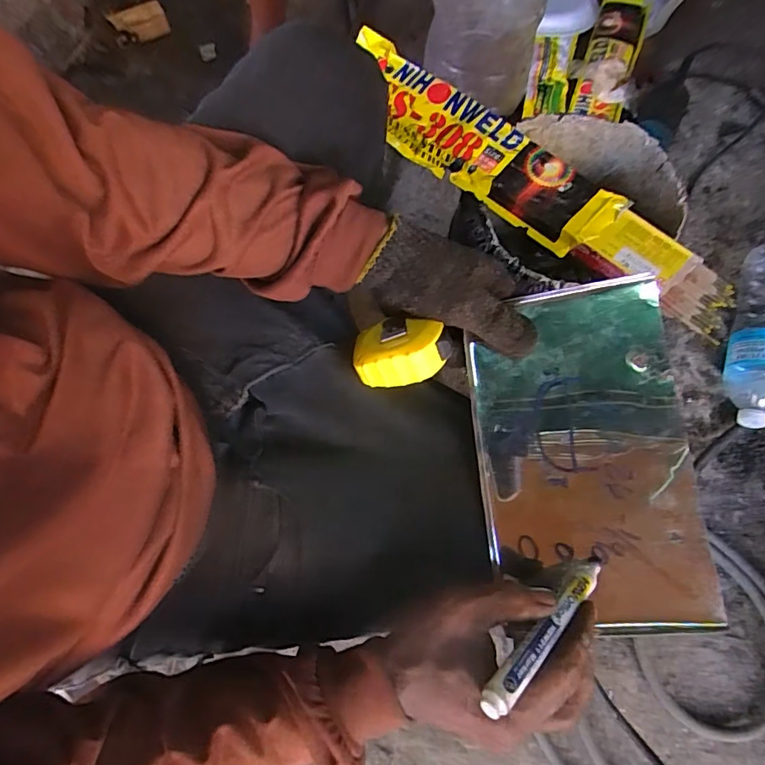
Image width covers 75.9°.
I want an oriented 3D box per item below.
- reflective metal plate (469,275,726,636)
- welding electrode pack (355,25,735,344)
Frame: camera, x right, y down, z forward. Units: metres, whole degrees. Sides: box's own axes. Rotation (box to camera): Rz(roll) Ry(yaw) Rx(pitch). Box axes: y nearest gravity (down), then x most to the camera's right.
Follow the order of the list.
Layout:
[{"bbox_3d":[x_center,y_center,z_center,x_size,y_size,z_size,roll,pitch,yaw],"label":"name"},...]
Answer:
[{"bbox_3d":[0.140,0.051,0.345,0.137,0.013,0.230,-8,80,13],"label":"reflective metal plate"},{"bbox_3d":[0.113,-0.194,0.438,0.433,0.037,0.078,41,78,14],"label":"welding electrode pack"}]

